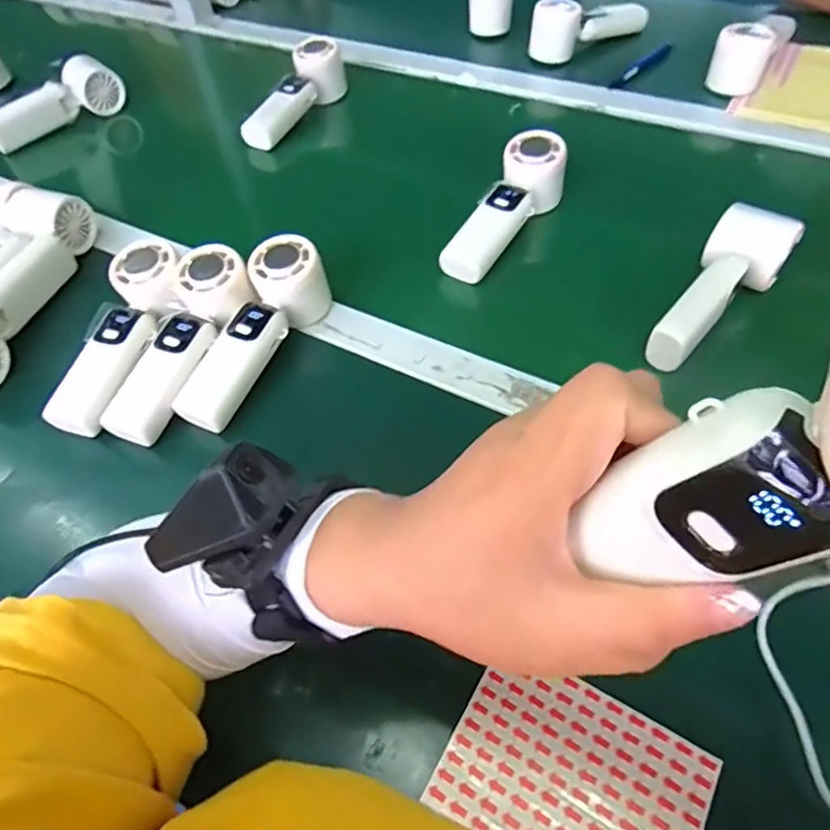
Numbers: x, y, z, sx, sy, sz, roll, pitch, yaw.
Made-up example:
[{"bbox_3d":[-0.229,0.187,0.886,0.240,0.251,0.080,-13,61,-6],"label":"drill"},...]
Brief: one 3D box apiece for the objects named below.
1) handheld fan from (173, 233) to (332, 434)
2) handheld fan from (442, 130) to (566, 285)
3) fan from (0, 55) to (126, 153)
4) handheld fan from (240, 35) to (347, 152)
[{"bbox_3d":[-0.126,-0.063,0.471,0.056,0.056,0.167,25,77,22],"label":"handheld fan"},{"bbox_3d":[0.083,-0.188,0.532,0.050,0.061,0.165,26,61,22],"label":"handheld fan"},{"bbox_3d":[-0.449,-0.387,0.727,0.165,0.052,0.050,-33,58,-17],"label":"fan"},{"bbox_3d":[-0.143,-0.378,0.699,0.052,0.073,0.156,22,60,20],"label":"handheld fan"}]

